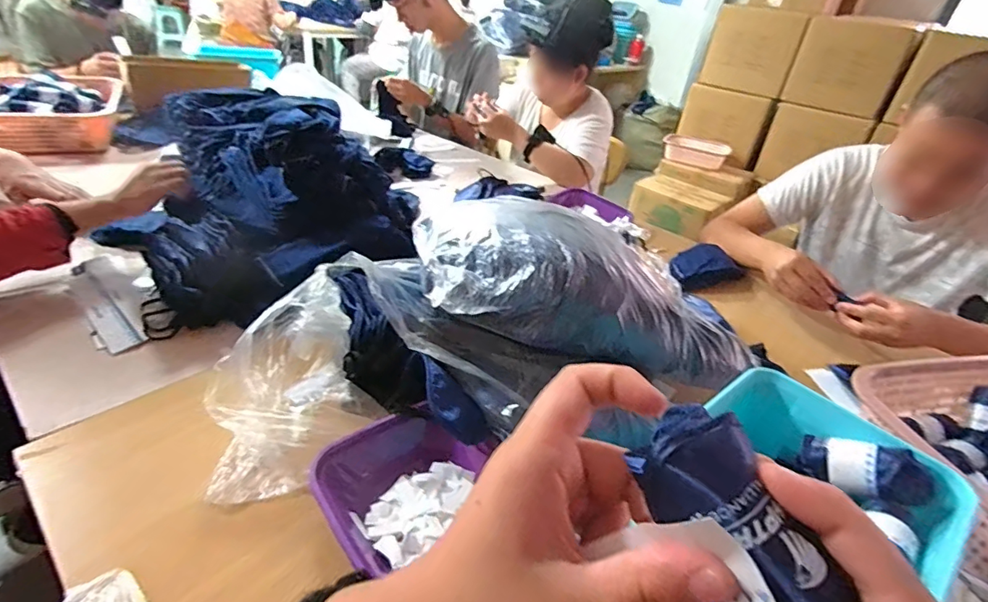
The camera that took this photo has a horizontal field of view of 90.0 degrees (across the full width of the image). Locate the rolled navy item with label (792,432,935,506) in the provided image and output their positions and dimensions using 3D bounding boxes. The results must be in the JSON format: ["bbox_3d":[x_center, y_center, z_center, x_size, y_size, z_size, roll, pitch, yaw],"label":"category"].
[{"bbox_3d":[0.316,0.145,0.424,0.091,0.039,0.032,9,28,37],"label":"rolled navy item with label"}]

